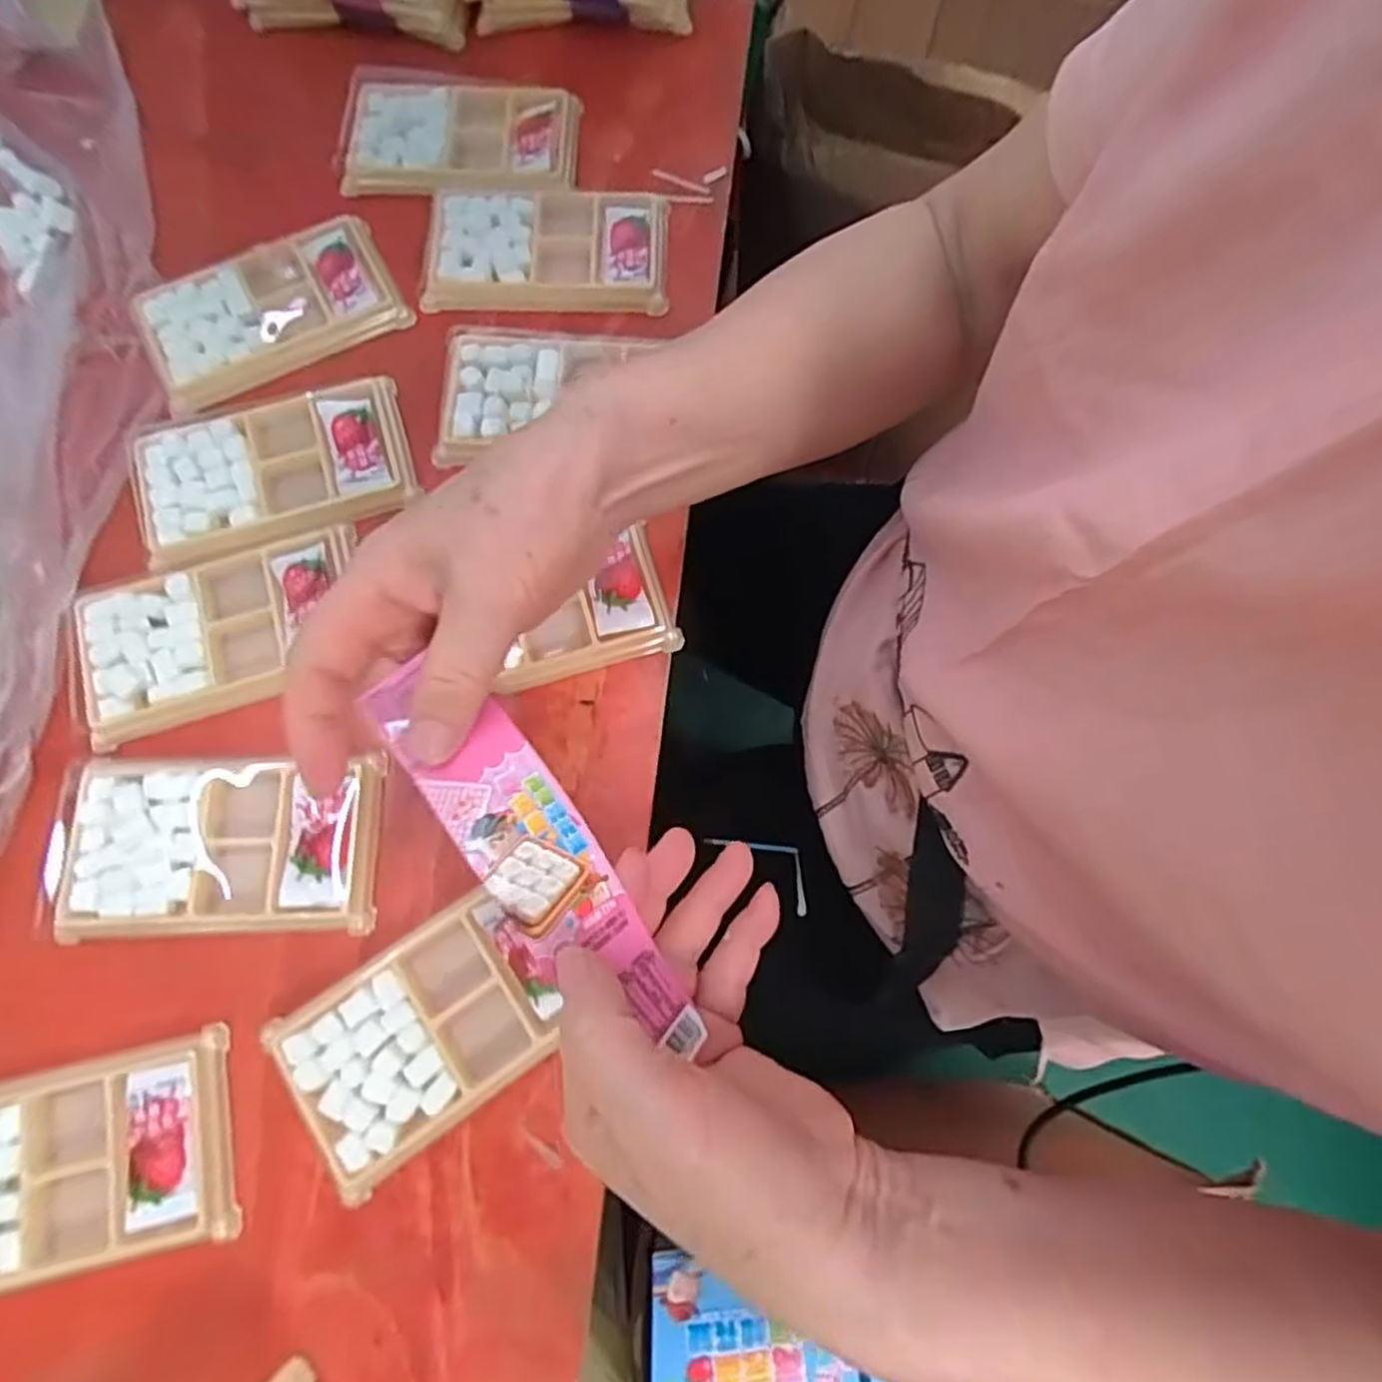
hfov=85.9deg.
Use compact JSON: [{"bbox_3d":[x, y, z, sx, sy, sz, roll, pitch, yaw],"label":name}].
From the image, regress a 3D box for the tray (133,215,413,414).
[{"bbox_3d":[-0.232,-0.212,0.412,0.131,0.014,0.078,-29,78,-9],"label":"tray"}]

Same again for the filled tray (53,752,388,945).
[{"bbox_3d":[-0.210,0.069,0.335,0.132,0.012,0.077,-1,75,-2],"label":"filled tray"}]

